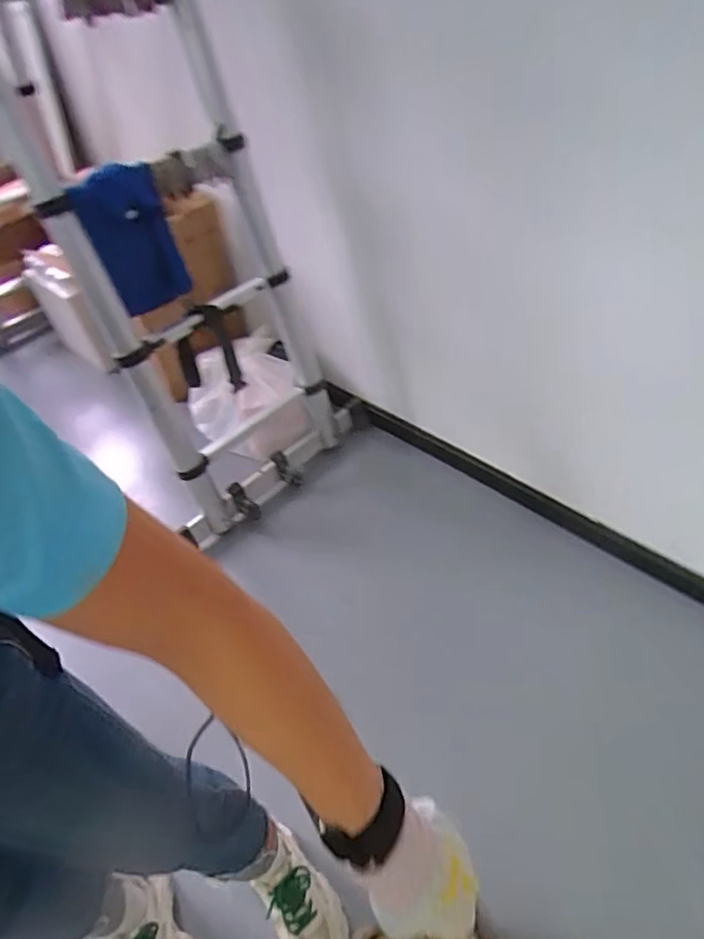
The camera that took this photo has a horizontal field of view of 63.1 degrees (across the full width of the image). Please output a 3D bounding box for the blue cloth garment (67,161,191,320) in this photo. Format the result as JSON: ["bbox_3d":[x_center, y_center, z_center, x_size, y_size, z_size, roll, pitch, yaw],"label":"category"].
[{"bbox_3d":[-0.411,-0.425,1.086,0.156,0.248,0.068,-18,47,-11],"label":"blue cloth garment"}]

